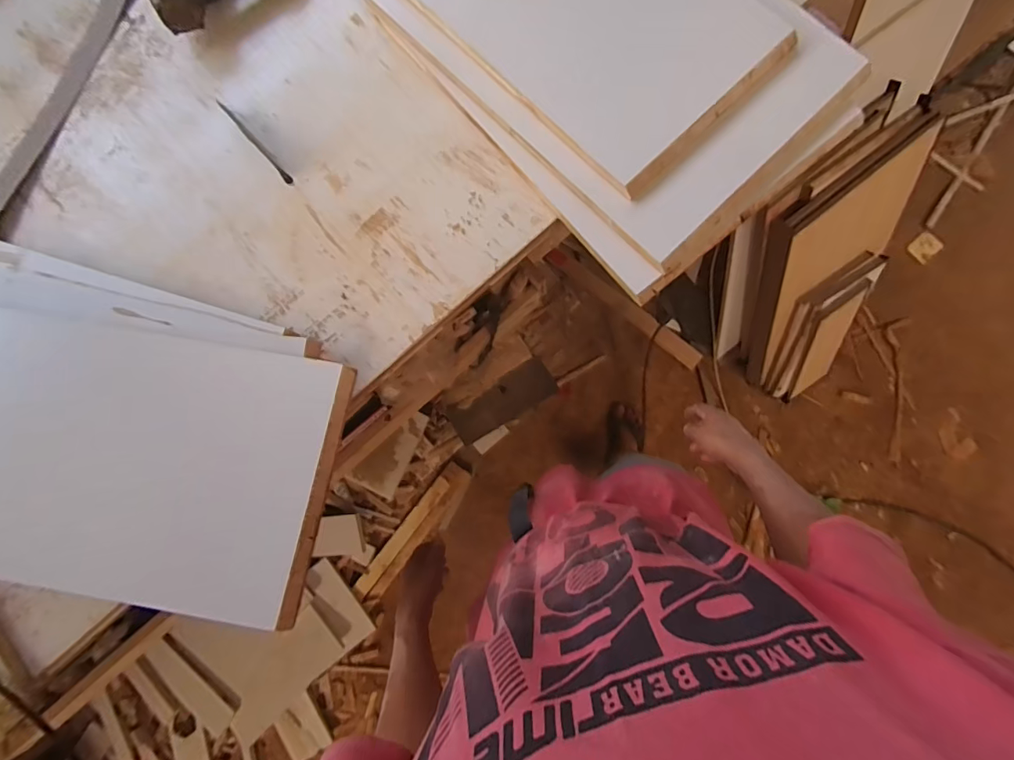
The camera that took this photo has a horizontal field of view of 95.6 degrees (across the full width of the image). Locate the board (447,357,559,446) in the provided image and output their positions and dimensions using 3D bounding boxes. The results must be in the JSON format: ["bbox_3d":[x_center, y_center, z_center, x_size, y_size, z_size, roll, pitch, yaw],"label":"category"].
[{"bbox_3d":[-0.011,0.063,1.357,0.318,0.020,0.123,-31,96,-3],"label":"board"}]

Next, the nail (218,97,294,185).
[{"bbox_3d":[-0.359,-0.337,0.649,0.012,0.004,0.171,-44,84,0],"label":"nail"}]

